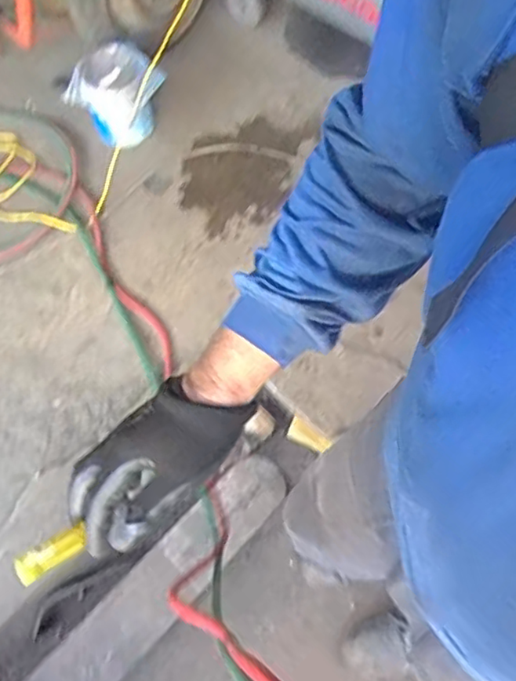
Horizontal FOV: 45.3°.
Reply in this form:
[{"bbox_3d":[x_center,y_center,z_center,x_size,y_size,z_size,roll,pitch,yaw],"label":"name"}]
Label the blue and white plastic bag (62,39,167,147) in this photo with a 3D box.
[{"bbox_3d":[-0.389,-0.676,1.702,0.223,0.171,0.203,41,71,19],"label":"blue and white plastic bag"}]

